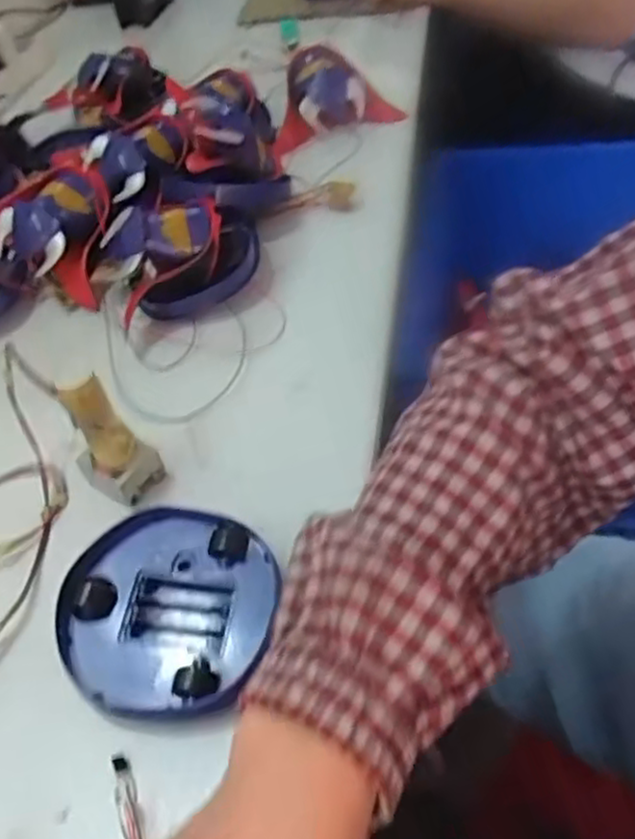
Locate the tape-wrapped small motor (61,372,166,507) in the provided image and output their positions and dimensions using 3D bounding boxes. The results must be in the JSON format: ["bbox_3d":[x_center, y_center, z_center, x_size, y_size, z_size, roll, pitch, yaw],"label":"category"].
[{"bbox_3d":[-0.121,0.008,0.432,0.035,0.098,0.031,20,55,27],"label":"tape-wrapped small motor"}]

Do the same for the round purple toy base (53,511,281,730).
[{"bbox_3d":[-0.074,0.100,0.379,0.104,0.037,0.104,-6,47,6],"label":"round purple toy base"}]

